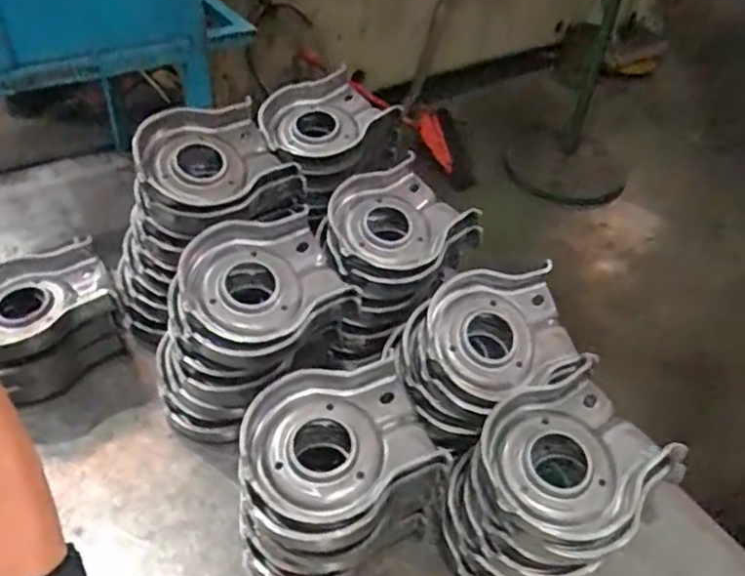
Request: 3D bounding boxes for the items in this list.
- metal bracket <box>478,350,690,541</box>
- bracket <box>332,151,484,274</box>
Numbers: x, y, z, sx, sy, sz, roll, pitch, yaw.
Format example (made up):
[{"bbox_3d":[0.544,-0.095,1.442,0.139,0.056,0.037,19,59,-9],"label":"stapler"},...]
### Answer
[{"bbox_3d":[0.131,0.107,0.437,0.118,0.034,0.103,-28,52,-32],"label":"metal bracket"},{"bbox_3d":[0.025,-0.065,0.588,0.105,0.037,0.125,27,46,22],"label":"bracket"}]

